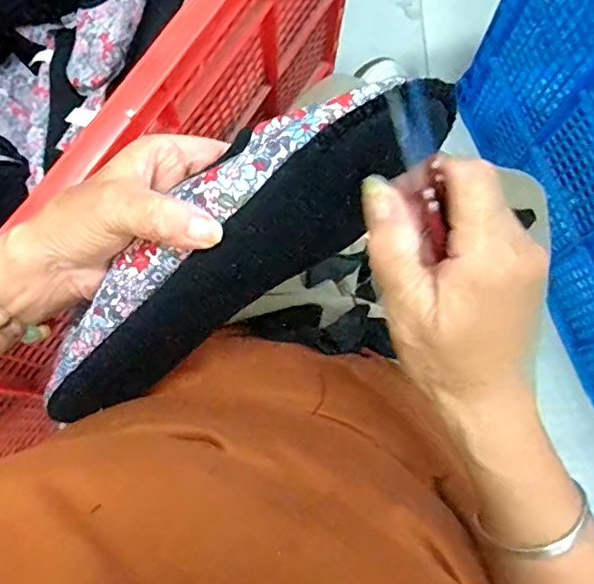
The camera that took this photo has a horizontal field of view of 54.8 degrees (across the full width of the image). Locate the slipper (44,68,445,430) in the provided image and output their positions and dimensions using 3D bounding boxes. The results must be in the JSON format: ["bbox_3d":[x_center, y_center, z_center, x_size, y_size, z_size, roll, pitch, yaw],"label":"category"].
[{"bbox_3d":[-0.029,-0.011,0.297,0.251,0.085,0.059,-39,79,24],"label":"slipper"}]

